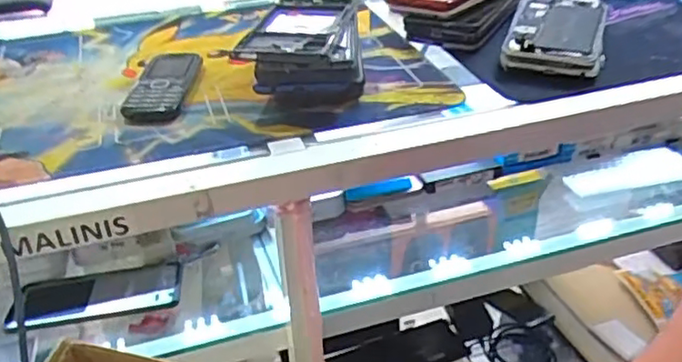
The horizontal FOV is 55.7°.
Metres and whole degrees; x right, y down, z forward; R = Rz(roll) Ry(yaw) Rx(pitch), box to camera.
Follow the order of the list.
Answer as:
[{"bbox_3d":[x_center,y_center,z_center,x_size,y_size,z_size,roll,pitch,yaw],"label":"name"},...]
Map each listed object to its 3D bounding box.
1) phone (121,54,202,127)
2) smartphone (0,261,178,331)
[{"bbox_3d":[-0.150,-0.084,0.550,0.050,0.010,0.130,-3,34,-2],"label":"phone"},{"bbox_3d":[-0.246,0.116,0.651,0.164,0.015,0.075,-10,24,-4],"label":"smartphone"}]

